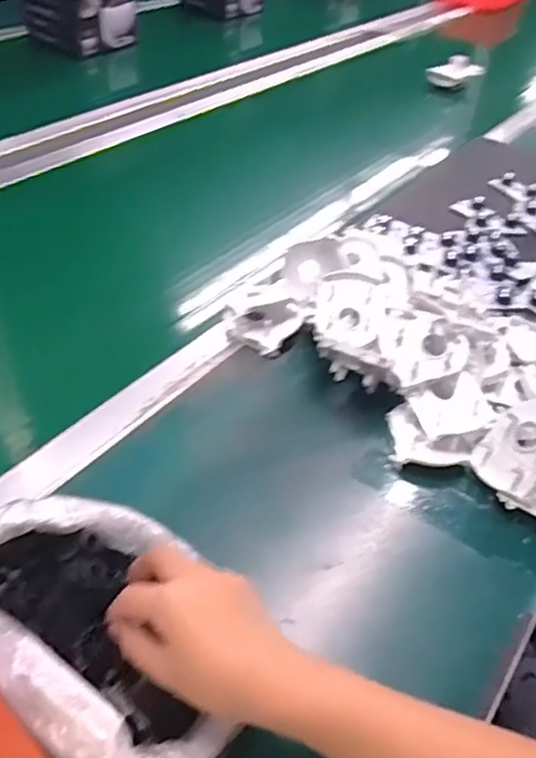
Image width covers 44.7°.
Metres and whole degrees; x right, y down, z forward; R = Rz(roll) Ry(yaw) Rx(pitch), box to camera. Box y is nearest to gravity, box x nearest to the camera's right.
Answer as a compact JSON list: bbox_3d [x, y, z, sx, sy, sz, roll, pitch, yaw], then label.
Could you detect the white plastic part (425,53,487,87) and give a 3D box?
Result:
[{"bbox_3d":[0.369,-0.602,1.279,0.068,0.036,0.106,-40,51,-3],"label":"white plastic part"}]

